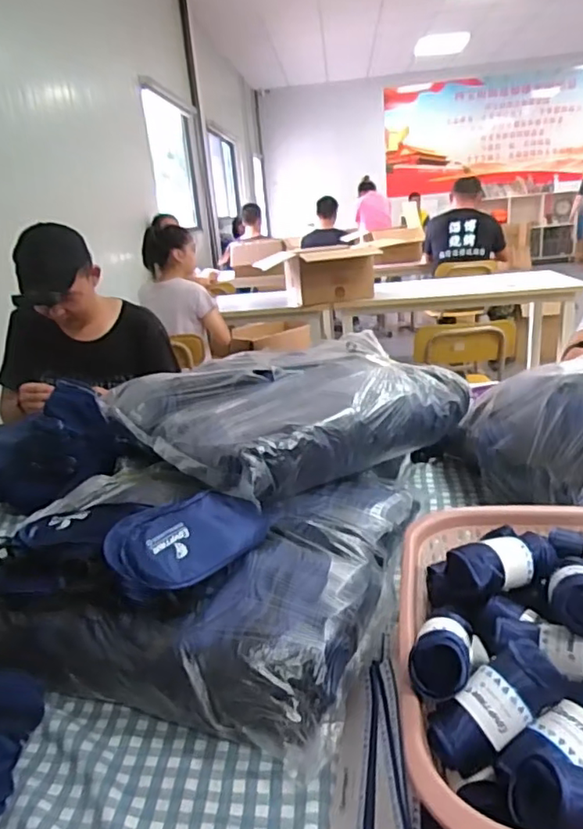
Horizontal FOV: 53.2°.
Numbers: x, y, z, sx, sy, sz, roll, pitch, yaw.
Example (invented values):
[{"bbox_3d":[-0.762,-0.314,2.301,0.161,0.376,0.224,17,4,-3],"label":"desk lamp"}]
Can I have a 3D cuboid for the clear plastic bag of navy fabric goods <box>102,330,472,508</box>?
[{"bbox_3d":[-0.021,-0.012,0.905,0.433,0.119,0.412,-20,24,-36],"label":"clear plastic bag of navy fabric goods"}]

